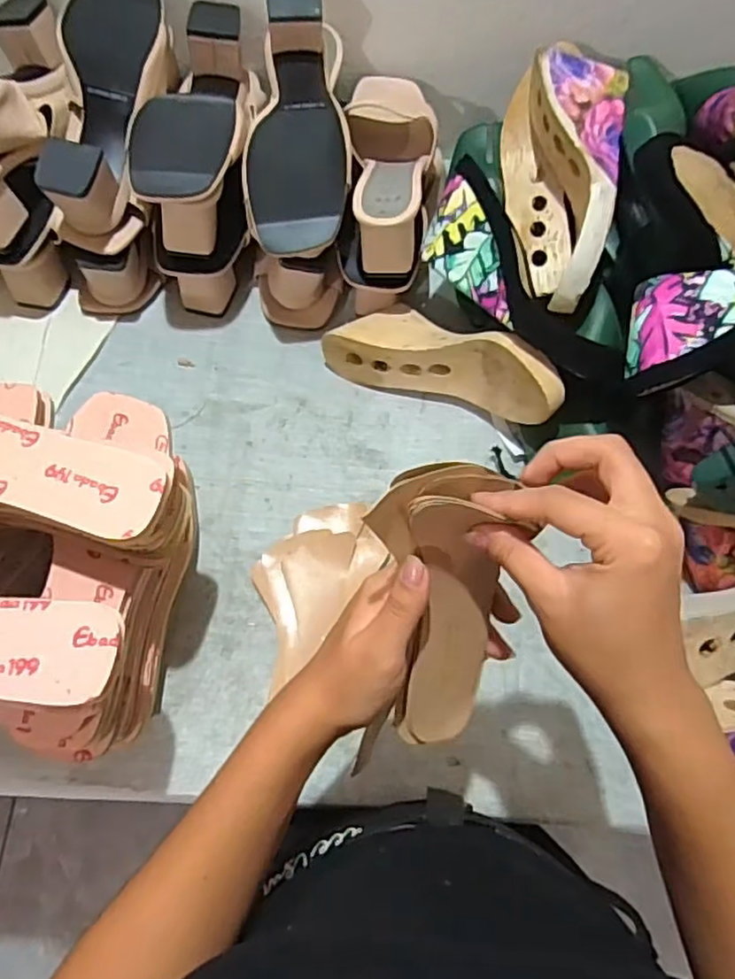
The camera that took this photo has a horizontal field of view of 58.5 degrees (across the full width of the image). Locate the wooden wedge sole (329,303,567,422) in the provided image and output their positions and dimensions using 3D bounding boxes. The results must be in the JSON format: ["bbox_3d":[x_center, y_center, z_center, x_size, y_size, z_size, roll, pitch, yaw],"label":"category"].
[{"bbox_3d":[0.074,-0.120,0.604,0.226,0.082,0.074,19,68,27],"label":"wooden wedge sole"}]

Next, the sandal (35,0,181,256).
[{"bbox_3d":[-0.228,-0.351,0.596,0.090,0.117,0.241,7,85,3],"label":"sandal"}]

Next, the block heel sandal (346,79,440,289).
[{"bbox_3d":[0.025,-0.309,0.614,0.072,0.074,0.228,-1,68,0],"label":"block heel sandal"}]

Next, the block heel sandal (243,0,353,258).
[{"bbox_3d":[-0.061,-0.325,0.582,0.092,0.076,0.241,0,81,1],"label":"block heel sandal"}]

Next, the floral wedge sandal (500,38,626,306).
[{"bbox_3d":[0.166,-0.278,0.584,0.093,0.099,0.240,9,68,4],"label":"floral wedge sandal"}]

